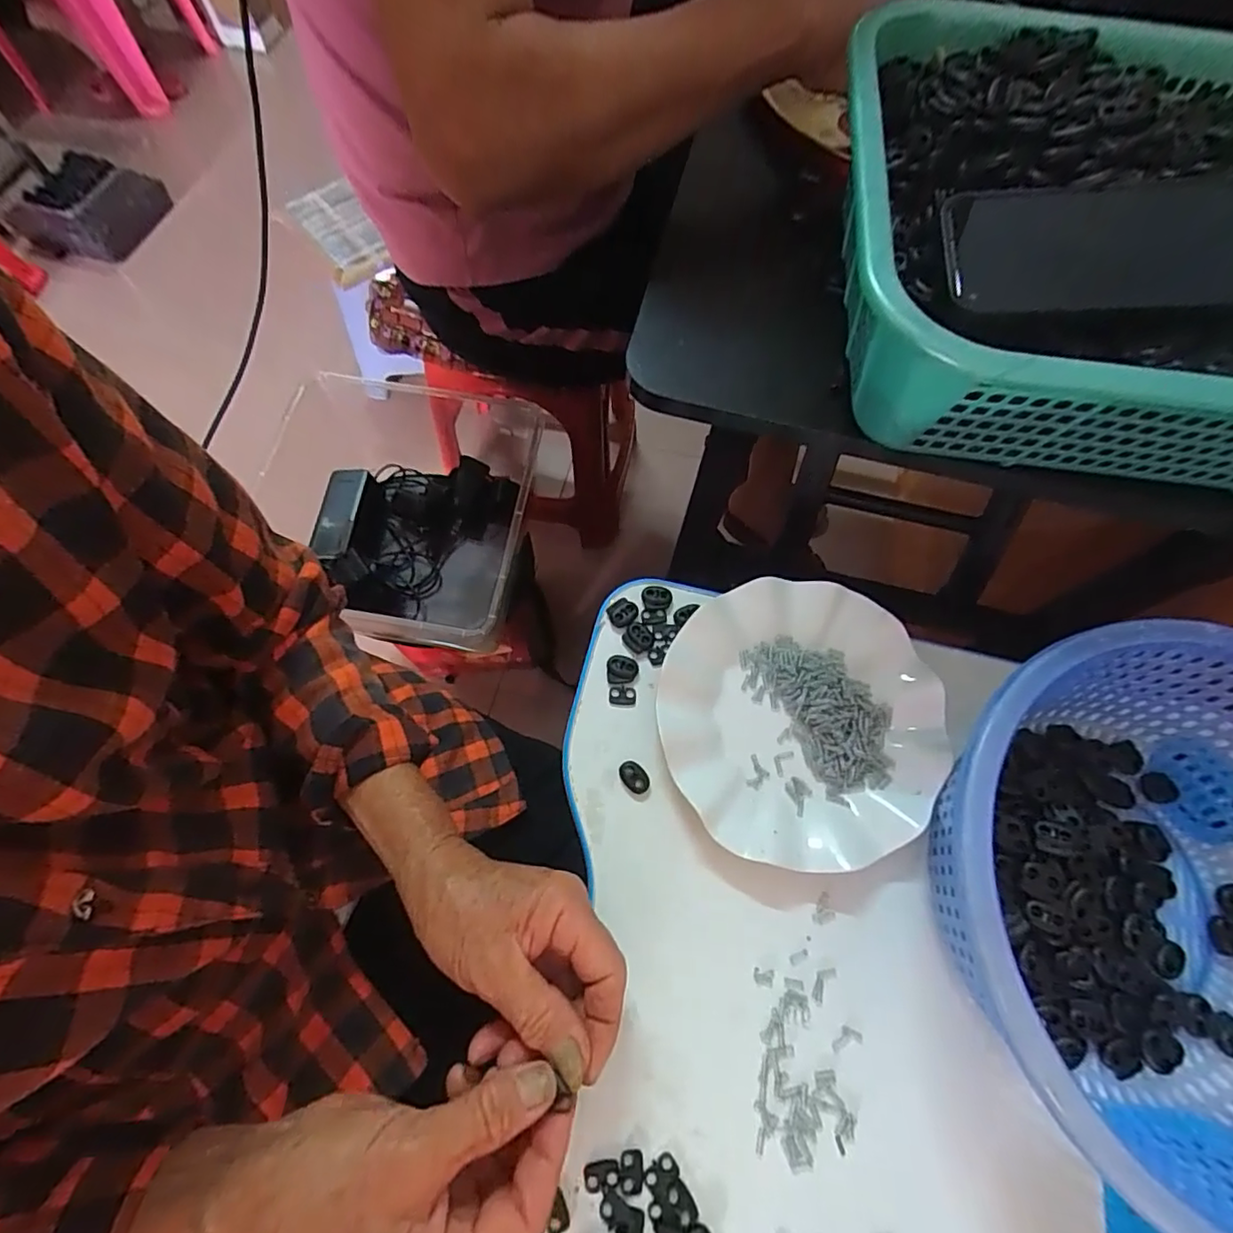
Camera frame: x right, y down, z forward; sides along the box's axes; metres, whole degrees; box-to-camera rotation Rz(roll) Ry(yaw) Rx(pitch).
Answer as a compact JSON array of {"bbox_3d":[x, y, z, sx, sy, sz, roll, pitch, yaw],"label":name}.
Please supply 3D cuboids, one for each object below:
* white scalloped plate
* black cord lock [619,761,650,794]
[{"bbox_3d":[0.120,0.064,0.376,0.178,0.025,0.176,0,68,0],"label":"white scalloped plate"},{"bbox_3d":[0.012,0.103,0.367,0.014,0.005,0.022,-39,73,-14],"label":"black cord lock"}]

